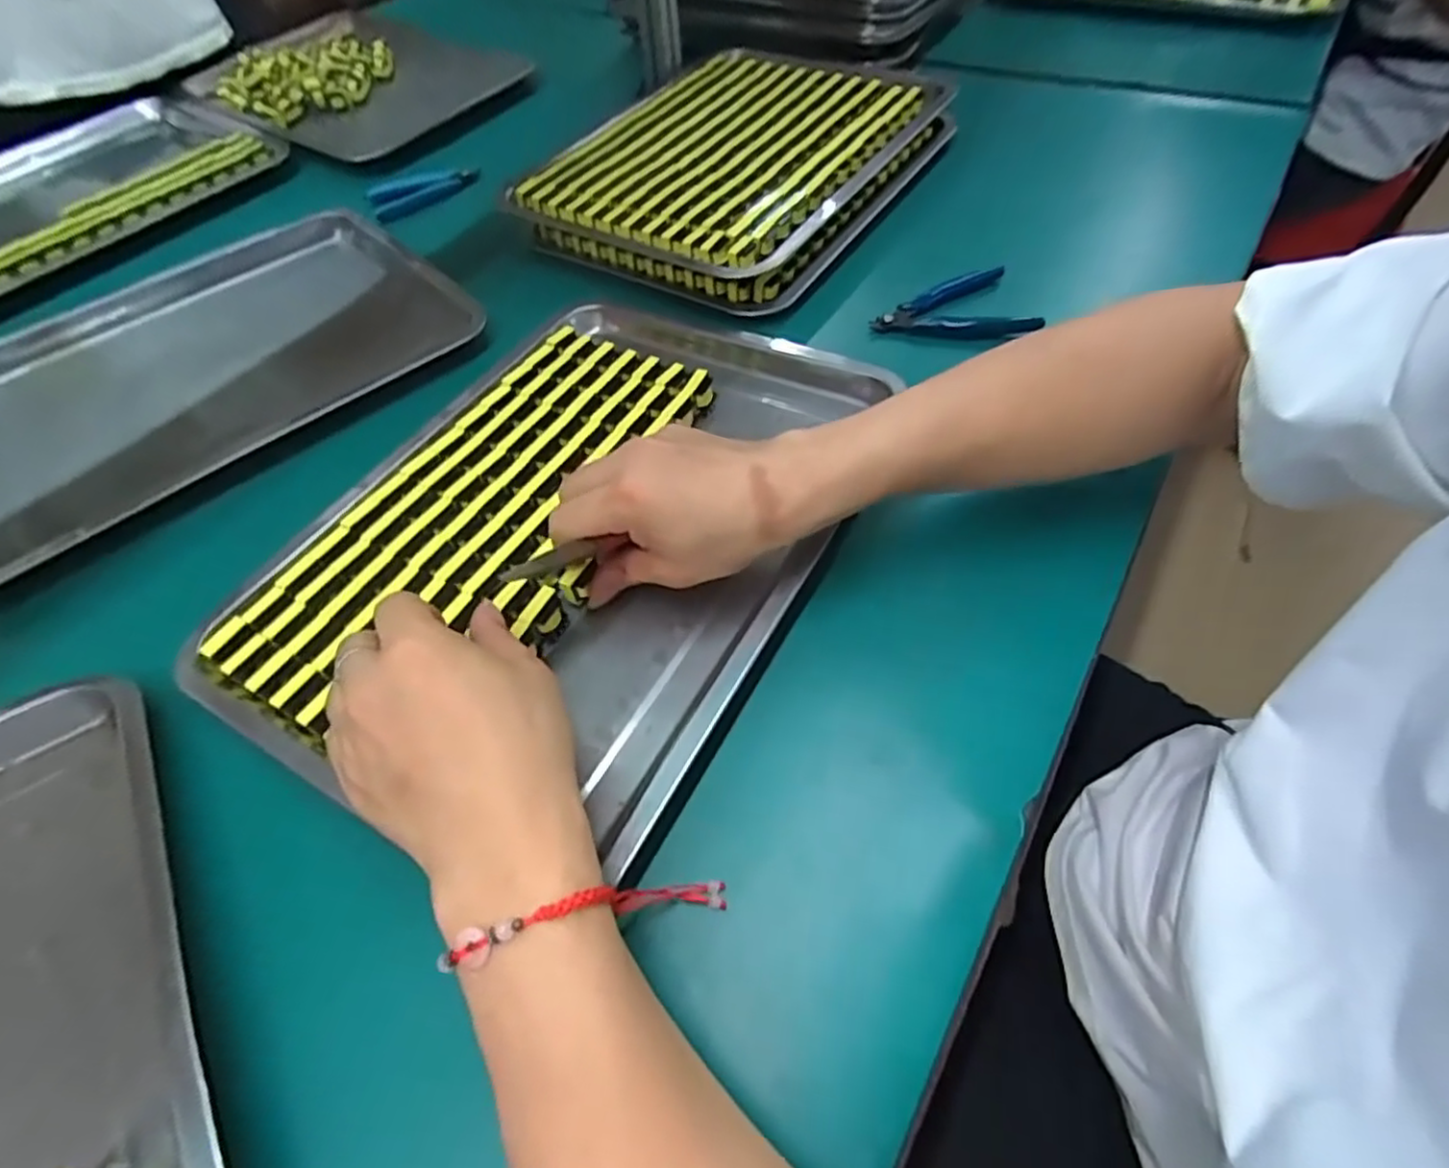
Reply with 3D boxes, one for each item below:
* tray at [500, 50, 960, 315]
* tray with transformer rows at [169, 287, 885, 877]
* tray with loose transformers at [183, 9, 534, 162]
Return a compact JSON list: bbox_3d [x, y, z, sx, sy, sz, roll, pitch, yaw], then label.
[{"bbox_3d":[0.018,-0.408,0.641,0.288,0.046,0.385,27,61,21],"label":"tray"},{"bbox_3d":[-0.087,-0.046,0.417,0.288,0.028,0.375,17,58,16],"label":"tray with transformer rows"},{"bbox_3d":[-0.456,-0.633,0.841,0.373,0.036,0.281,28,62,22],"label":"tray with loose transformers"}]

